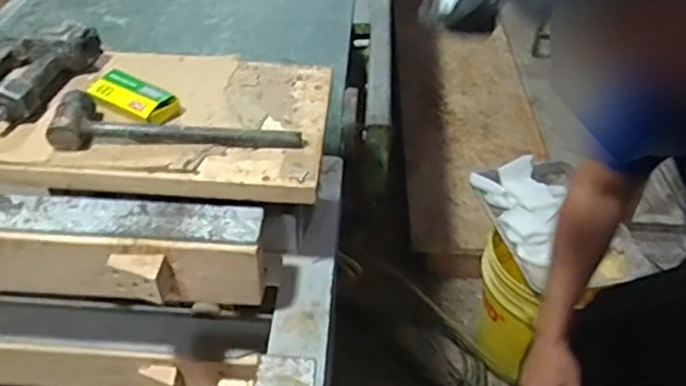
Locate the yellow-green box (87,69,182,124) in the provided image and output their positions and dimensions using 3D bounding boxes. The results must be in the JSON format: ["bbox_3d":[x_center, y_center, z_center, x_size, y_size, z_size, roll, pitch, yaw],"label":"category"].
[{"bbox_3d":[-0.305,-0.138,0.903,0.127,0.031,0.066,21,46,19],"label":"yellow-green box"}]

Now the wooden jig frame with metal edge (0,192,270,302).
[{"bbox_3d":[-0.436,0.076,0.817,0.663,0.117,0.126,4,42,2],"label":"wooden jig frame with metal edge"}]

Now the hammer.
[{"bbox_3d":[-0.225,-0.100,0.856,0.334,0.047,0.083,0,43,-3],"label":"hammer"}]

